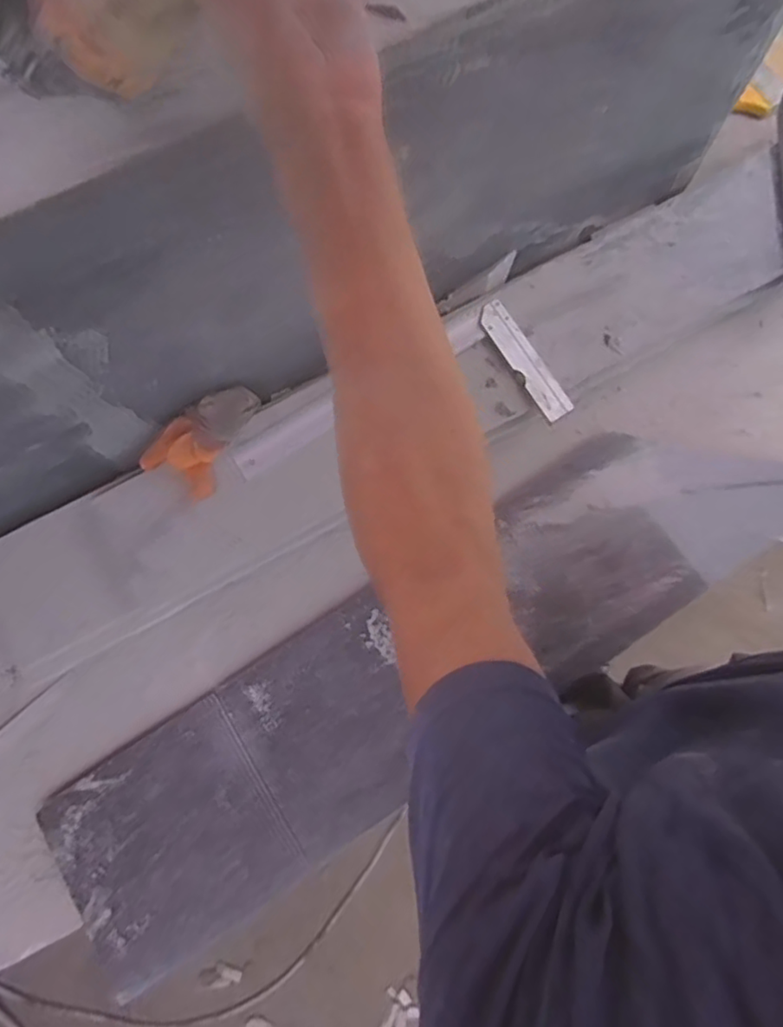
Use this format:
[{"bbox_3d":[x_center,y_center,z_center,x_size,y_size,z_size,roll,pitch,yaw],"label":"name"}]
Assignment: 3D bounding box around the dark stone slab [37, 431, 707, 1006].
[{"bbox_3d":[-0.009,0.203,0.701,0.775,0.038,0.219,-34,79,-6],"label":"dark stone slab"}]

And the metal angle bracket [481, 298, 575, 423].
[{"bbox_3d":[0.151,-0.175,0.703,0.033,0.009,0.154,-32,79,-6],"label":"metal angle bracket"}]

